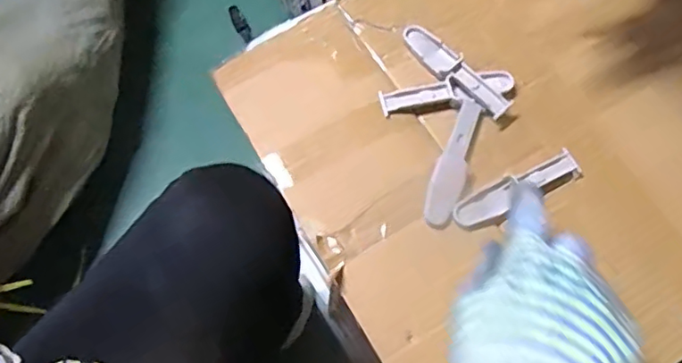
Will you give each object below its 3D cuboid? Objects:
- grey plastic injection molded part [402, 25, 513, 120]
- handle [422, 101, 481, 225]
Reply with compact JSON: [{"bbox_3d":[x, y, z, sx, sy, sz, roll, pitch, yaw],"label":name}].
[{"bbox_3d":[0.087,-0.087,0.437,0.024,0.009,0.103,-39,74,-16],"label":"grey plastic injection molded part"},{"bbox_3d":[0.082,-0.016,0.409,0.022,0.006,0.103,21,68,6],"label":"handle"}]

